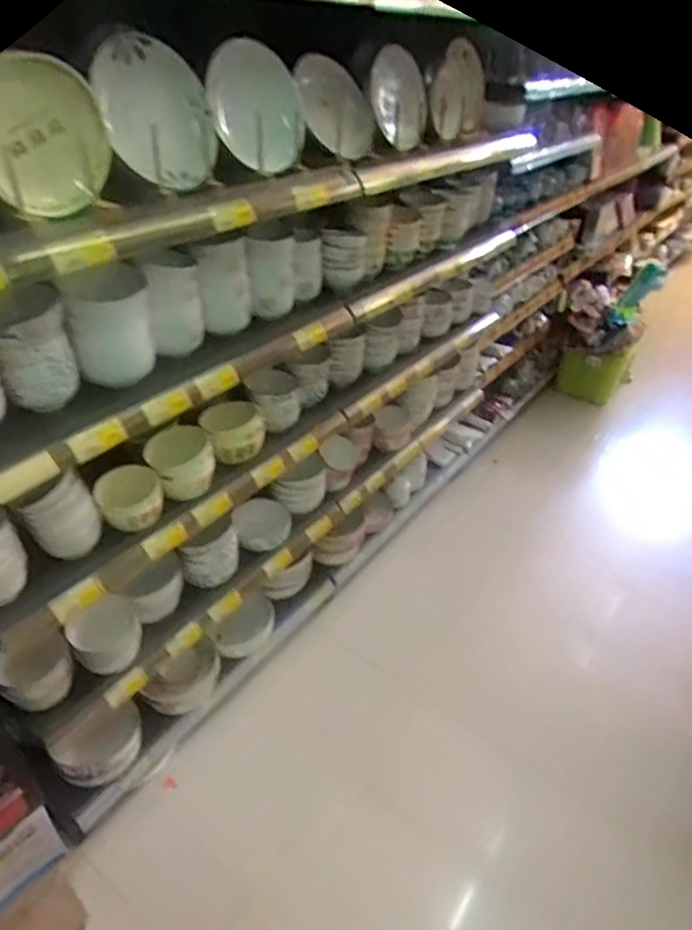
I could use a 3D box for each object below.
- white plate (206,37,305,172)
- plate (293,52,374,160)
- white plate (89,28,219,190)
[{"bbox_3d":[-0.140,-0.601,1.013,0.037,0.191,0.180,27,54,38],"label":"white plate"},{"bbox_3d":[-0.026,-0.710,1.175,0.202,0.195,0.031,7,-15,-44],"label":"plate"},{"bbox_3d":[-0.281,-0.526,0.905,0.040,0.186,0.196,7,-13,45],"label":"white plate"}]

